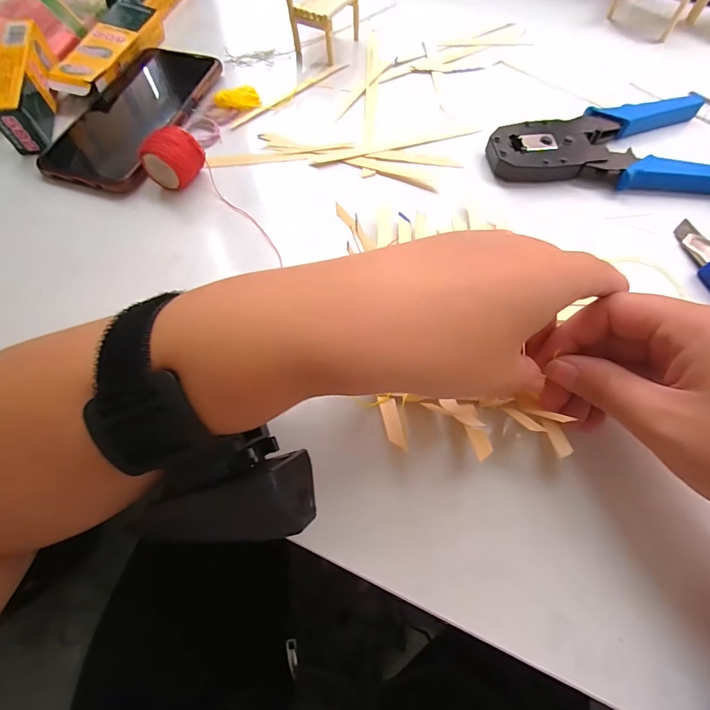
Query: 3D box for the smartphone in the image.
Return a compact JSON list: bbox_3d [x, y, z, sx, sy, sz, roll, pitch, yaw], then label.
[{"bbox_3d":[-0.182,-0.198,0.318,0.094,0.011,0.166,14,66,5],"label":"smartphone"}]

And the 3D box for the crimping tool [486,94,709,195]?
[{"bbox_3d":[0.197,-0.165,0.305,0.185,0.018,0.095,0,66,0],"label":"crimping tool"}]

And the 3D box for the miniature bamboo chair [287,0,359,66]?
[{"bbox_3d":[-0.029,-0.316,0.348,0.051,0.057,0.062,29,69,12],"label":"miniature bamboo chair"}]

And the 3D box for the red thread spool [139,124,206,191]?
[{"bbox_3d":[-0.127,-0.139,0.277,0.028,0.035,0.034,27,69,12],"label":"red thread spool"}]

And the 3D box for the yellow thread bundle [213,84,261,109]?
[{"bbox_3d":[-0.097,-0.214,0.324,0.039,0.012,0.013,-29,68,-29],"label":"yellow thread bundle"}]

